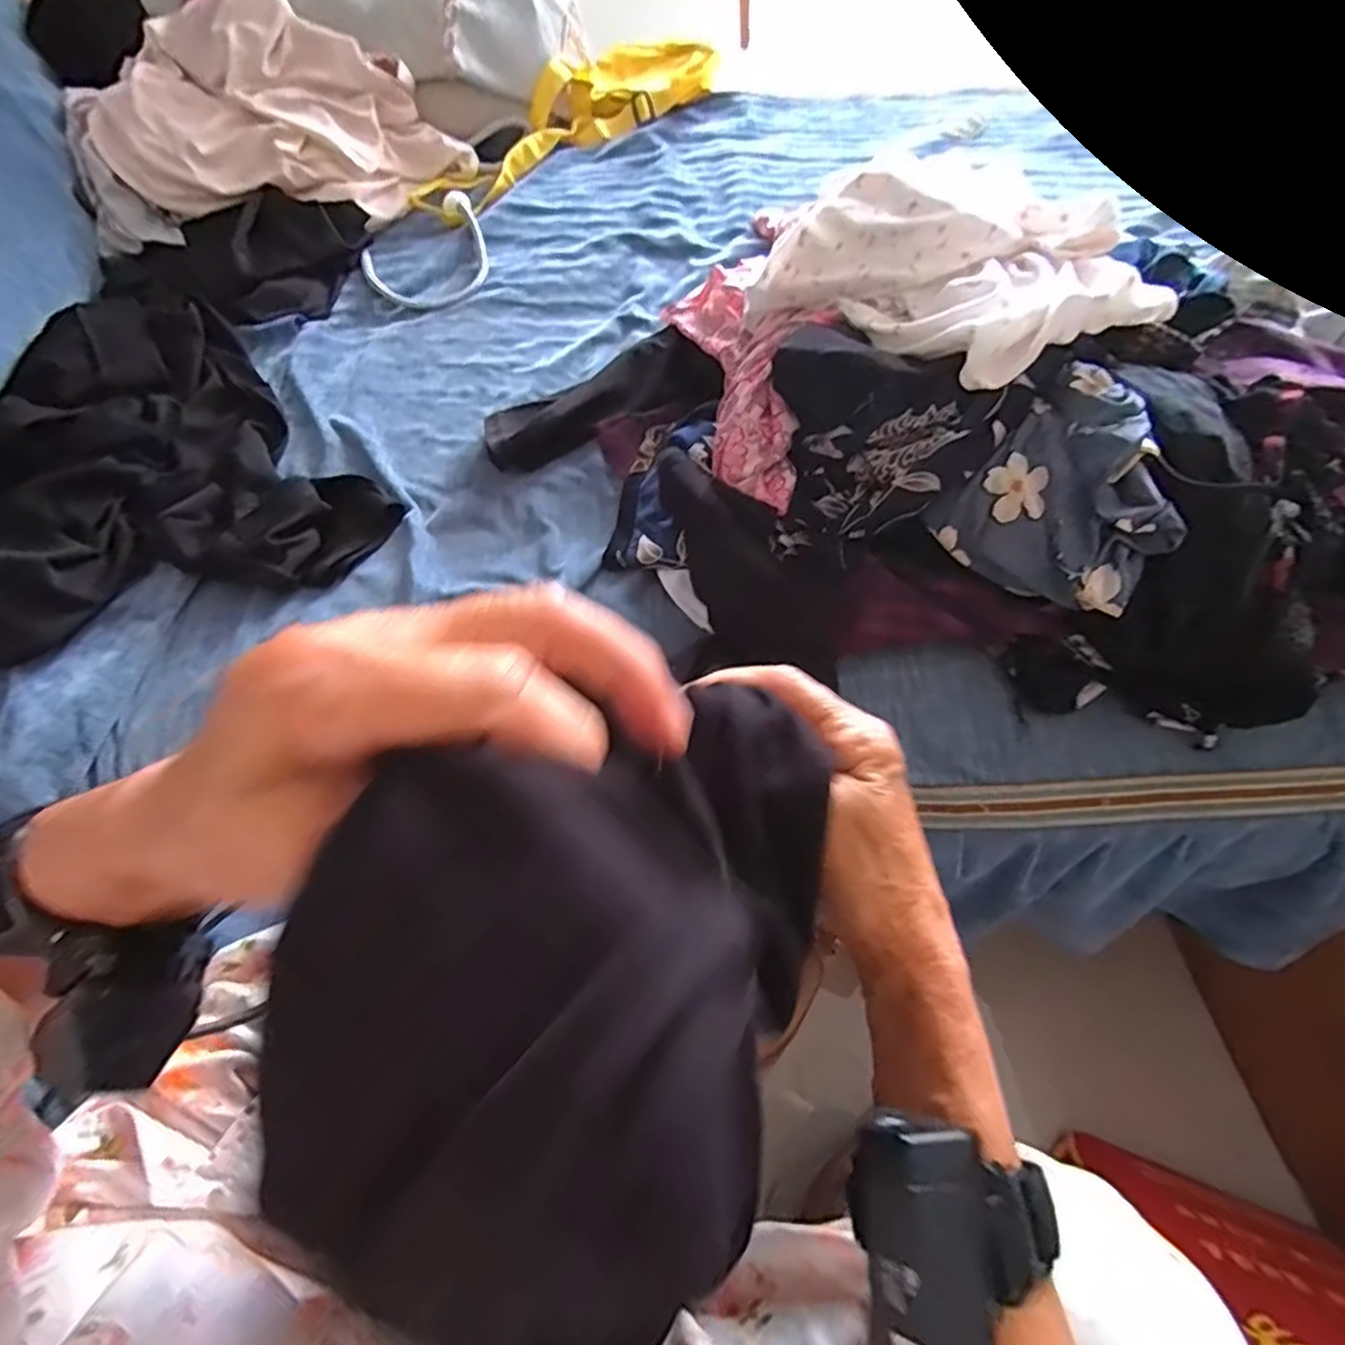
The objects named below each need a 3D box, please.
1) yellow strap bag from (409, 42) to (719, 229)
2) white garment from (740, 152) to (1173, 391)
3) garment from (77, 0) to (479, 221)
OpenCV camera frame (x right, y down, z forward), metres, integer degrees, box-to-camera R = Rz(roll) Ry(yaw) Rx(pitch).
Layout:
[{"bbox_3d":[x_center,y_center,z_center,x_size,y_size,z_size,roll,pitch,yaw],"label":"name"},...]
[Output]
[{"bbox_3d":[-0.111,-0.621,0.769,0.153,0.066,0.388,38,68,19],"label":"yellow strap bag"},{"bbox_3d":[0.190,-0.268,0.453,0.155,0.074,0.228,-40,68,-19],"label":"white garment"},{"bbox_3d":[-0.395,-0.575,0.696,0.332,0.109,0.199,-10,62,-5],"label":"garment"}]

